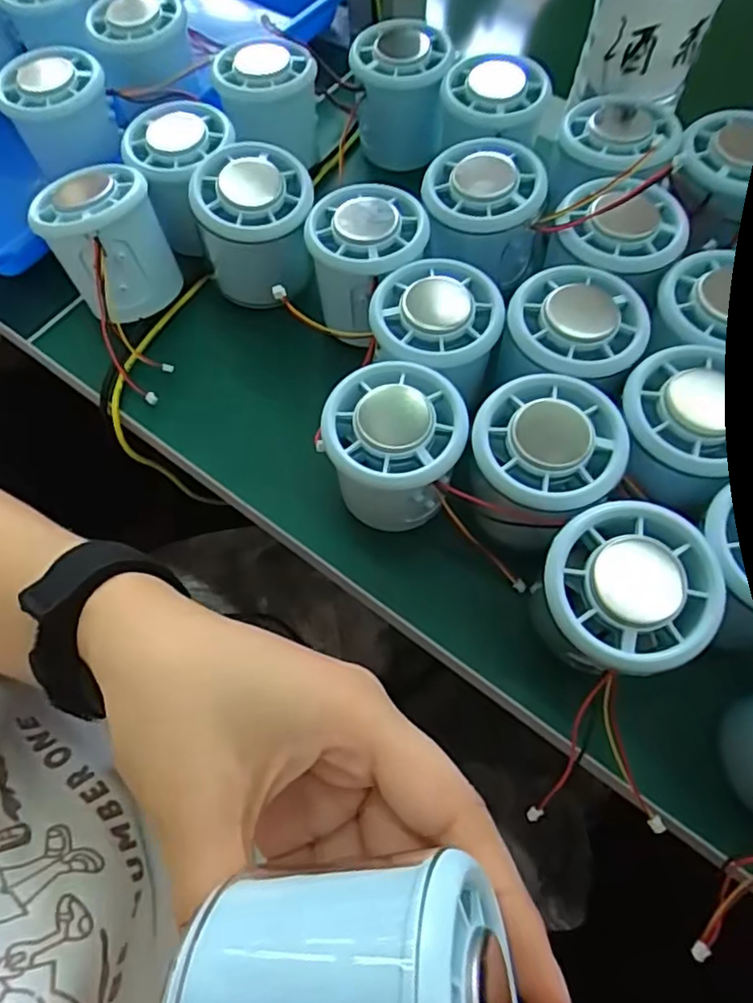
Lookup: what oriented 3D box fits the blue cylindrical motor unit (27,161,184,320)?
[{"bbox_3d":[-0.133,-0.130,0.313,0.050,0.067,0.053,-1,64,2],"label":"blue cylindrical motor unit"}]

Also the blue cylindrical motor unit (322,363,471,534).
[{"bbox_3d":[0.008,-0.021,0.266,0.054,0.052,0.052,-1,64,2],"label":"blue cylindrical motor unit"}]

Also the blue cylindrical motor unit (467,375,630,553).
[{"bbox_3d":[0.065,-0.011,0.261,0.053,0.058,0.057,-1,64,2],"label":"blue cylindrical motor unit"}]

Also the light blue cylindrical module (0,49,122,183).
[{"bbox_3d":[-0.172,-0.214,0.352,0.054,0.052,0.051,9,65,7],"label":"light blue cylindrical module"}]

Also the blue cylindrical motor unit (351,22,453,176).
[{"bbox_3d":[0.014,-0.233,0.366,0.052,0.061,0.056,-1,64,2],"label":"blue cylindrical motor unit"}]

